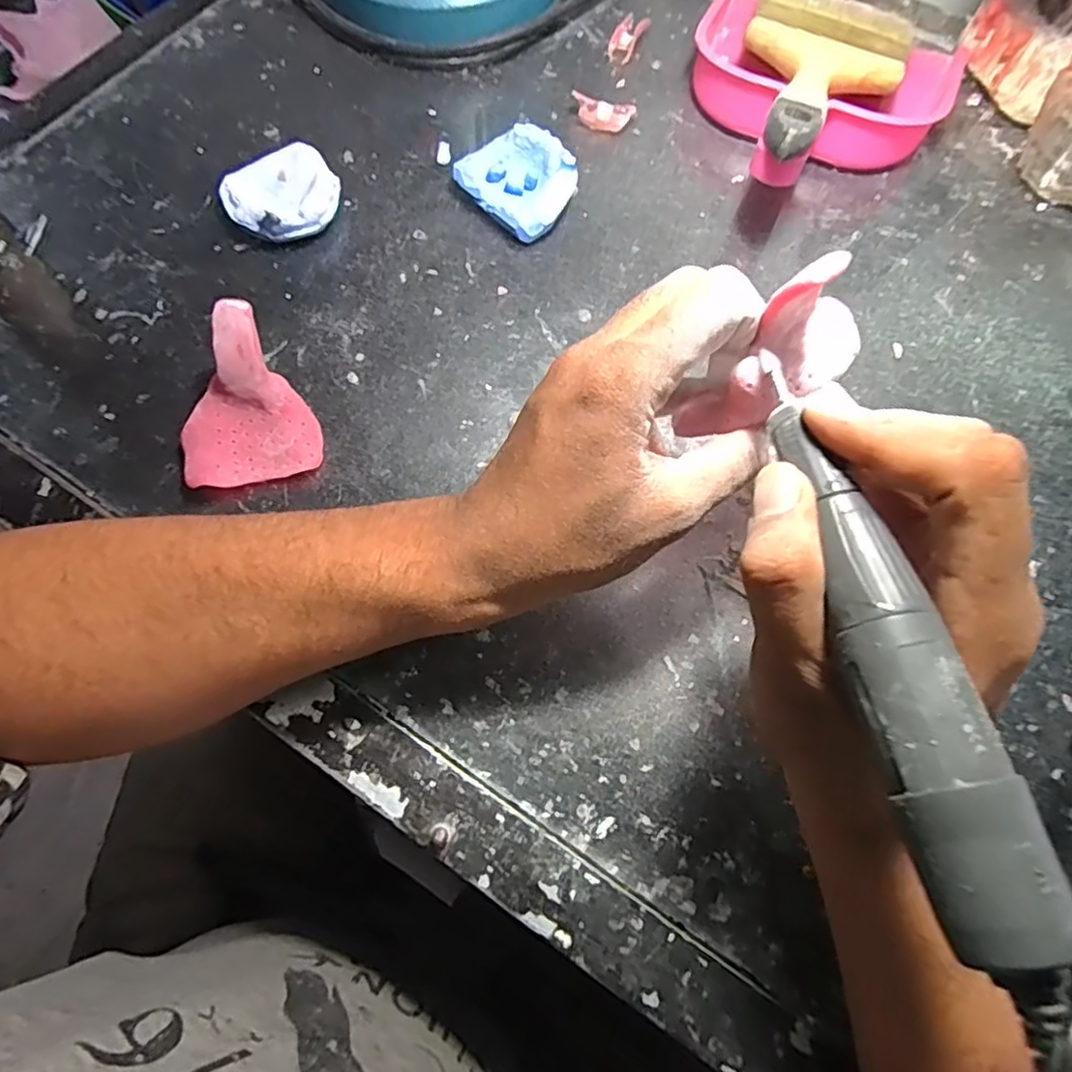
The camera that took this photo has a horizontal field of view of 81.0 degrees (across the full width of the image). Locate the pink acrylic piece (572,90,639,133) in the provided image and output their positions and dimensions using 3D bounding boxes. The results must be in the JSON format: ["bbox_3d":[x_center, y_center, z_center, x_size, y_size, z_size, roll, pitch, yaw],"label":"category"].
[{"bbox_3d":[0.042,-0.262,0.391,0.039,0.015,0.015,7,70,1],"label":"pink acrylic piece"}]

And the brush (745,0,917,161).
[{"bbox_3d":[0.160,-0.265,0.357,0.095,0.019,0.210,23,58,7],"label":"brush"}]

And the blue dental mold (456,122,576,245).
[{"bbox_3d":[-0.011,-0.208,0.364,0.067,0.025,0.052,43,75,13],"label":"blue dental mold"}]

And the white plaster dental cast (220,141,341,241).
[{"bbox_3d":[-0.142,-0.193,0.359,0.061,0.021,0.056,-36,75,-13],"label":"white plaster dental cast"}]

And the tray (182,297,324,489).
[{"bbox_3d":[-0.144,-0.061,0.295,0.061,0.046,0.068,-26,73,-10],"label":"tray"}]

